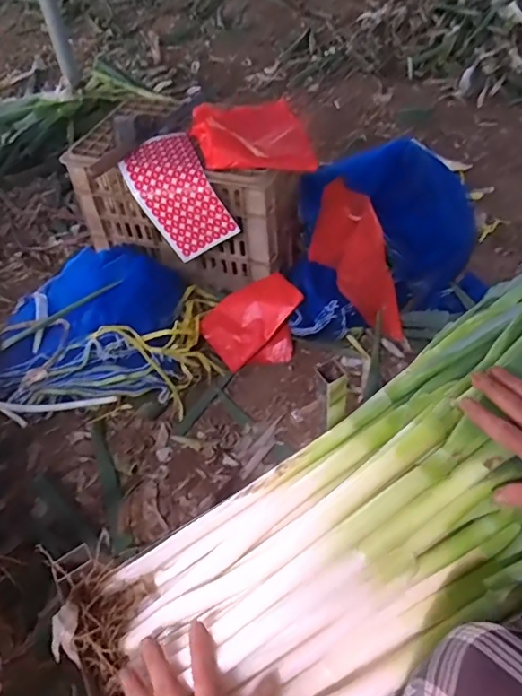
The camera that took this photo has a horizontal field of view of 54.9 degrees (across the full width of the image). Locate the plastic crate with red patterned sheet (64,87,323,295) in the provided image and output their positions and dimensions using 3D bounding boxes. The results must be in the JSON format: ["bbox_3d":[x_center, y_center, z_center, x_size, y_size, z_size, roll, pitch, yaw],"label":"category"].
[{"bbox_3d":[-0.156,-0.359,1.203,0.495,0.281,0.314,21,54,20],"label":"plastic crate with red patterned sheet"}]

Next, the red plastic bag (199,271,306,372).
[{"bbox_3d":[-0.015,-0.054,1.082,0.212,0.091,0.156,-19,52,-13],"label":"red plastic bag"}]

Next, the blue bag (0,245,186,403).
[{"bbox_3d":[-0.403,-0.062,1.117,0.460,0.128,0.393,-2,50,2],"label":"blue bag"}]

